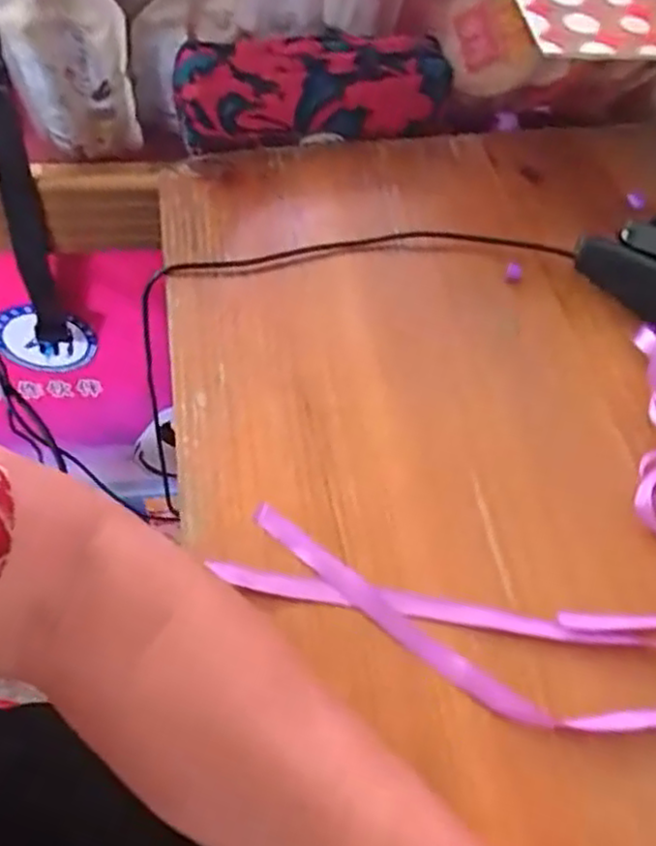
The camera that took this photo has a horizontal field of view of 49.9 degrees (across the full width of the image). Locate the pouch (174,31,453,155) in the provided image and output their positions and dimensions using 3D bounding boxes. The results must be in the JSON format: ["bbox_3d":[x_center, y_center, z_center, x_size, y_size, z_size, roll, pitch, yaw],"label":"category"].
[{"bbox_3d":[-0.009,-0.215,0.465,0.181,0.060,0.052,-13,58,-14],"label":"pouch"}]

